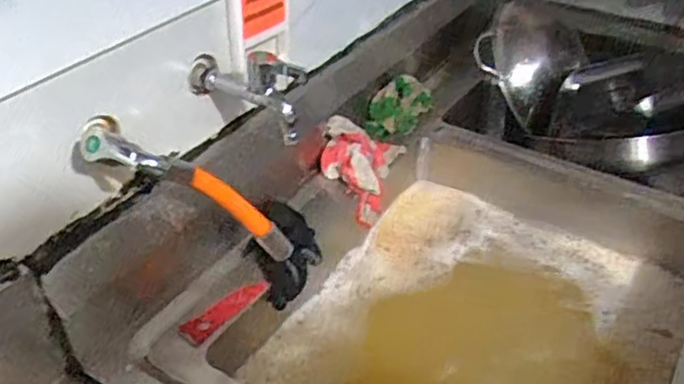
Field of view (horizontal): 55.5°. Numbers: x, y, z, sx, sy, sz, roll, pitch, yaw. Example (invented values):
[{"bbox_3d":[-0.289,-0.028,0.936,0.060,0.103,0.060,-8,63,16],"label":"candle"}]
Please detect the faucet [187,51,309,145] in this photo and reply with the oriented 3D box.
[{"bbox_3d":[-0.100,-0.113,0.698,0.143,0.083,0.038,19,41,24],"label":"faucet"}]

